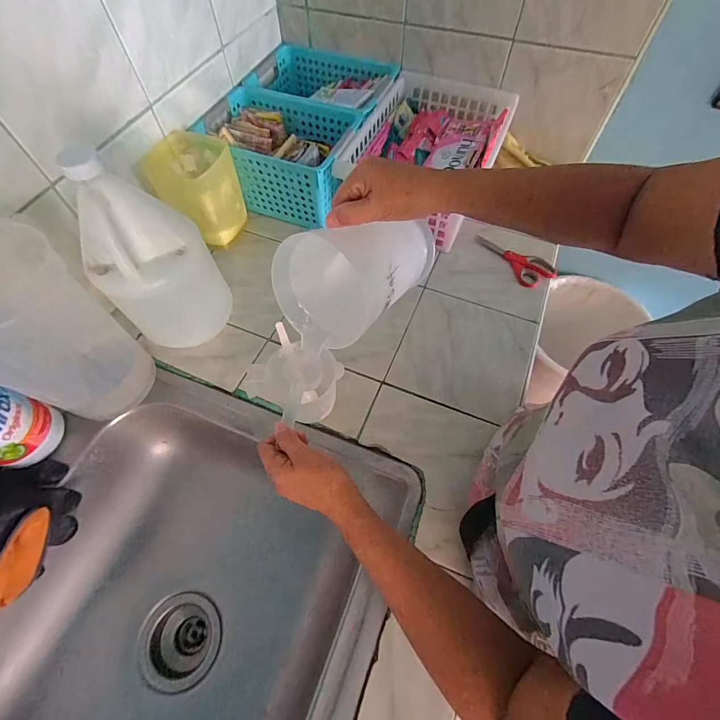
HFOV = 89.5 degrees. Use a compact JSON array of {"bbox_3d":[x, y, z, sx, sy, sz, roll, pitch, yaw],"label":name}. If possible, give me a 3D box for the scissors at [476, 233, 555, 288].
[{"bbox_3d":[0.280,-0.191,0.669,0.059,0.022,0.156,-33,65,-16],"label":"scissors"}]

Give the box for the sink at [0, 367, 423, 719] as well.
[{"bbox_3d":[-0.249,0.374,0.470,0.484,0.187,0.627,19,63,12],"label":"sink"}]

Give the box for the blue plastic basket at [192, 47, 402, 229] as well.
[{"bbox_3d":[-0.112,-0.461,0.735,0.274,0.136,0.355,17,62,11],"label":"blue plastic basket"}]

